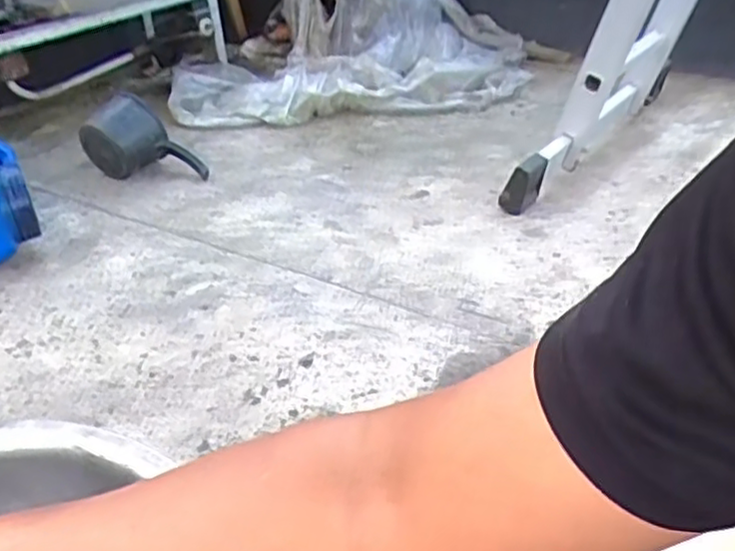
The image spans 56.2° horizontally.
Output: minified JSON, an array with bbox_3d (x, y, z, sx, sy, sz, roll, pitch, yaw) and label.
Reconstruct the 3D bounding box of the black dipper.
[{"bbox_3d":[-0.427,-0.248,1.299,0.196,0.148,0.103,13,37,22],"label":"black dipper"}]

